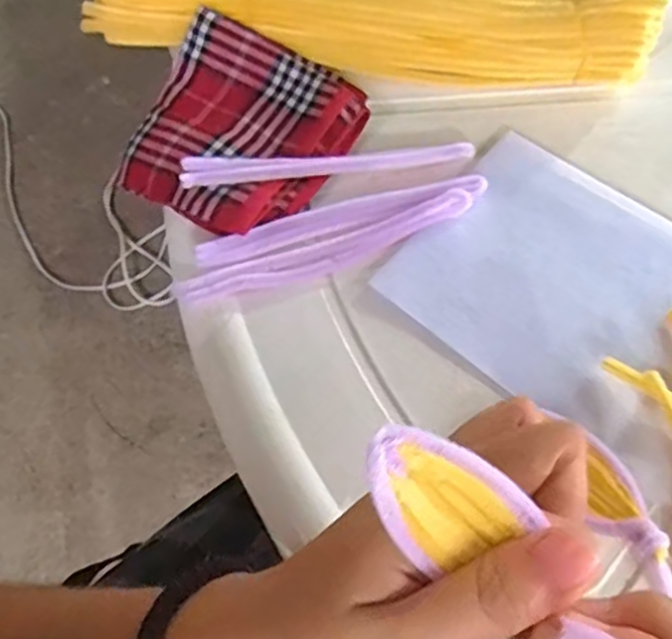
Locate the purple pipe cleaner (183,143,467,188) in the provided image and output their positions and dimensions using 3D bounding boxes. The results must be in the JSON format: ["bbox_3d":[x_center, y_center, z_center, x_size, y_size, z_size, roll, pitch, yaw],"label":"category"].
[{"bbox_3d":[-0.002,-0.079,0.341,0.145,0.024,0.012,-10,65,-1],"label":"purple pipe cleaner"}]

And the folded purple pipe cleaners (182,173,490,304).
[{"bbox_3d":[-0.002,-0.041,0.334,0.153,0.012,0.033,-22,66,-6],"label":"folded purple pipe cleaners"}]

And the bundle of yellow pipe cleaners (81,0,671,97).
[{"bbox_3d":[0.016,-0.165,0.366,0.299,0.055,0.060,4,65,6],"label":"bundle of yellow pipe cleaners"}]

